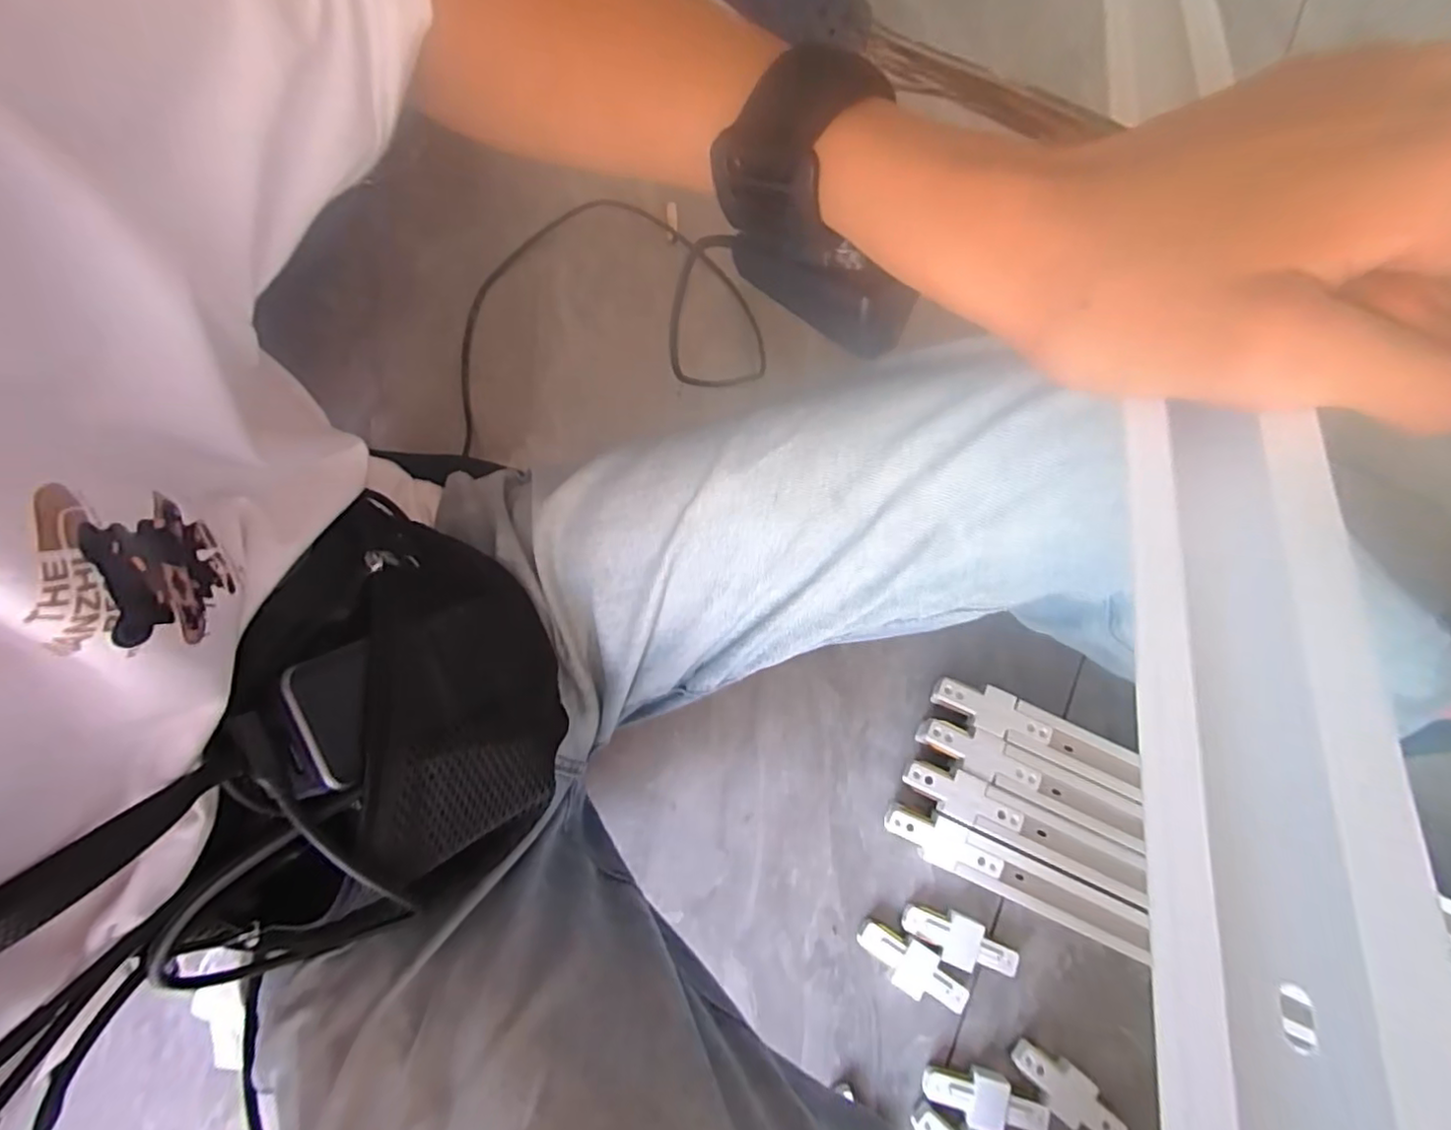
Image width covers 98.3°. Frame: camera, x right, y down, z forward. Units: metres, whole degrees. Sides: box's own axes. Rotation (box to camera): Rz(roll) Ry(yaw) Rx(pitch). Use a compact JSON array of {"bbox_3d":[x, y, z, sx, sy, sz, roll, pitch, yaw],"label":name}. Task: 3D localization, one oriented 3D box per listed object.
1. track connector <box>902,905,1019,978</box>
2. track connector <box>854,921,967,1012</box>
[{"bbox_3d":[0.183,0.294,0.492,0.091,0.017,0.036,18,79,1],"label":"track connector"},{"bbox_3d":[0.144,0.311,0.486,0.091,0.018,0.035,35,79,4],"label":"track connector"}]

